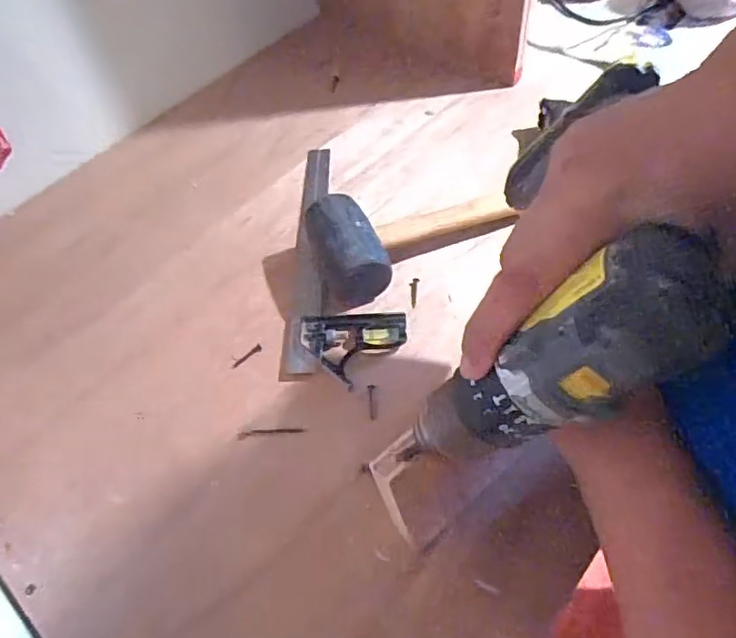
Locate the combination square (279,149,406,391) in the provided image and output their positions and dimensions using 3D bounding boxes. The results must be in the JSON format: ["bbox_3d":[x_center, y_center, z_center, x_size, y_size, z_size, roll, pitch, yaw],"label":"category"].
[{"bbox_3d":[-0.021,-0.074,0.573,0.106,0.015,0.299,-2,53,4],"label":"combination square"}]

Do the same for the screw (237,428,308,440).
[{"bbox_3d":[-0.078,0.090,0.464,0.054,0.004,0.008,-7,53,0],"label":"screw"}]

